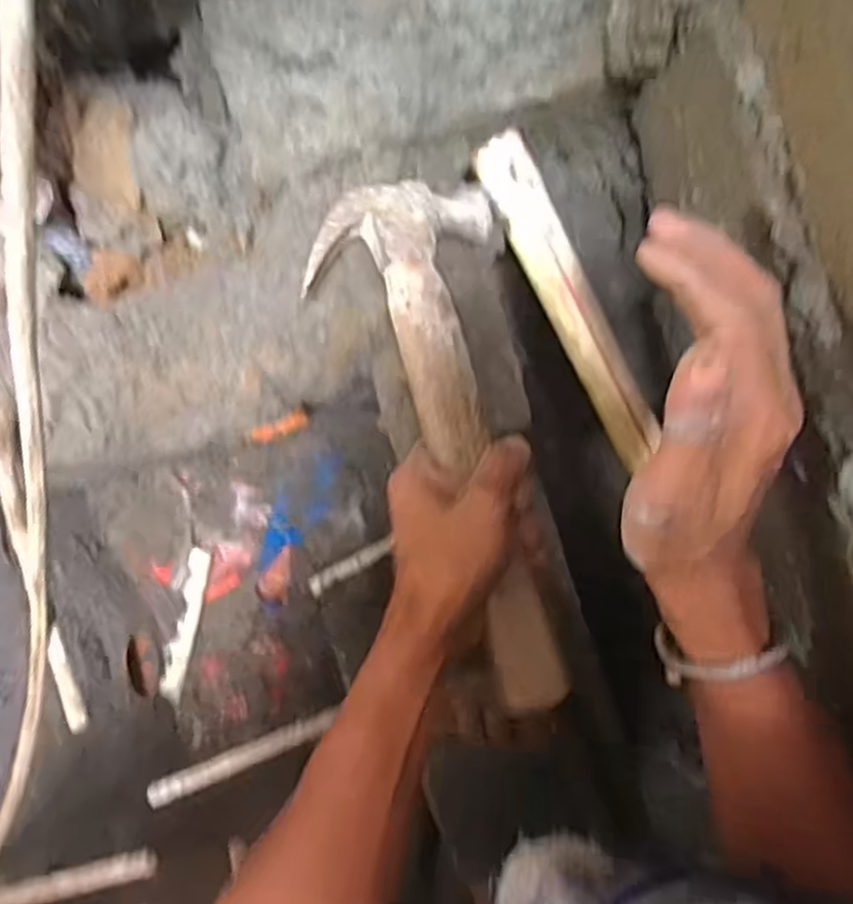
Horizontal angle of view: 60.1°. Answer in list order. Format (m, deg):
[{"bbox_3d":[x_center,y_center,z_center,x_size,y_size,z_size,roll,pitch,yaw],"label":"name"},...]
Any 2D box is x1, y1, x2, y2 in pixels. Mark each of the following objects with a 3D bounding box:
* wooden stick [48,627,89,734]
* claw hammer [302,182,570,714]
[{"bbox_3d":[-0.217,0.139,0.445,0.008,0.011,0.064,-14,91,2],"label":"wooden stick"},{"bbox_3d":[0.016,-0.011,0.415,0.107,0.038,0.305,-15,80,2],"label":"claw hammer"}]

